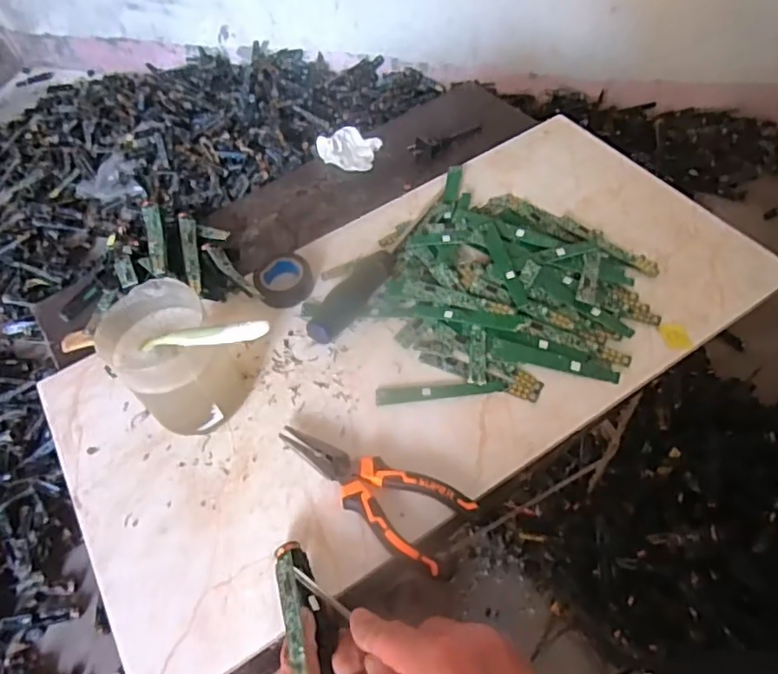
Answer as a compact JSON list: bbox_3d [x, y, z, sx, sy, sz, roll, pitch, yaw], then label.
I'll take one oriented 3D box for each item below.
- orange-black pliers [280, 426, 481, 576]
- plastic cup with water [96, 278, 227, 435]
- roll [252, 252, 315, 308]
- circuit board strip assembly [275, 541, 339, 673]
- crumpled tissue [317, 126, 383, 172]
[{"bbox_3d":[-0.017,0.105,0.414,0.145,0.018,0.054,25,60,22],"label":"orange-black pliers"},{"bbox_3d":[-0.153,0.024,0.436,0.087,0.108,0.073,37,65,28],"label":"plastic cup with water"},{"bbox_3d":[-0.094,-0.051,0.529,0.053,0.020,0.046,-20,54,-9],"label":"roll"},{"bbox_3d":[-0.049,0.166,0.348,0.024,0.024,0.101,-20,42,-9],"label":"circuit board strip assembly"},{"bbox_3d":[-0.046,-0.213,0.657,0.065,0.024,0.058,15,56,16],"label":"crumpled tissue"}]

